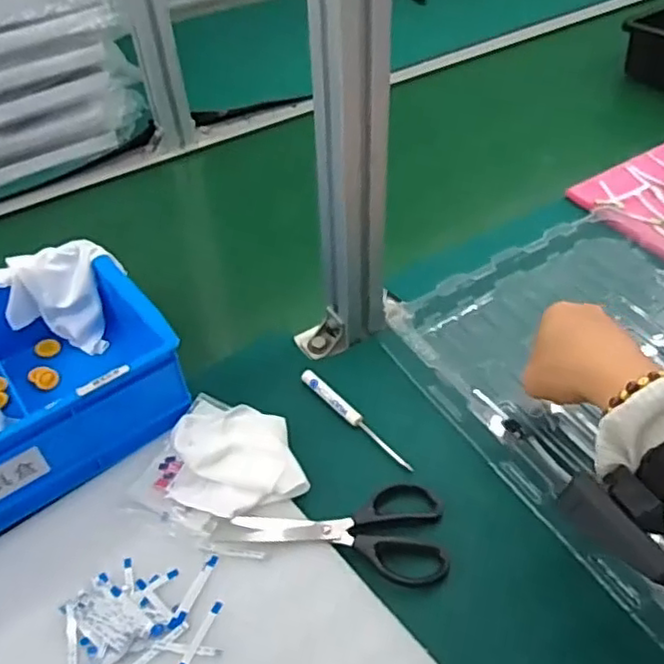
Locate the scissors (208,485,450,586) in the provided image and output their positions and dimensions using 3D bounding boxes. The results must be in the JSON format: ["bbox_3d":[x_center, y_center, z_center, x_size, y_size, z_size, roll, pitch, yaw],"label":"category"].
[{"bbox_3d":[0.002,0.145,0.472,0.160,0.009,0.073,-1,46,2],"label":"scissors"}]

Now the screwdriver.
[{"bbox_3d":[0.018,0.072,0.542,0.016,0.008,0.127,-33,53,-26],"label":"screwdriver"}]

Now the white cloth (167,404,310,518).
[{"bbox_3d":[-0.078,0.099,0.506,0.094,0.024,0.087,-15,47,-12],"label":"white cloth"}]

